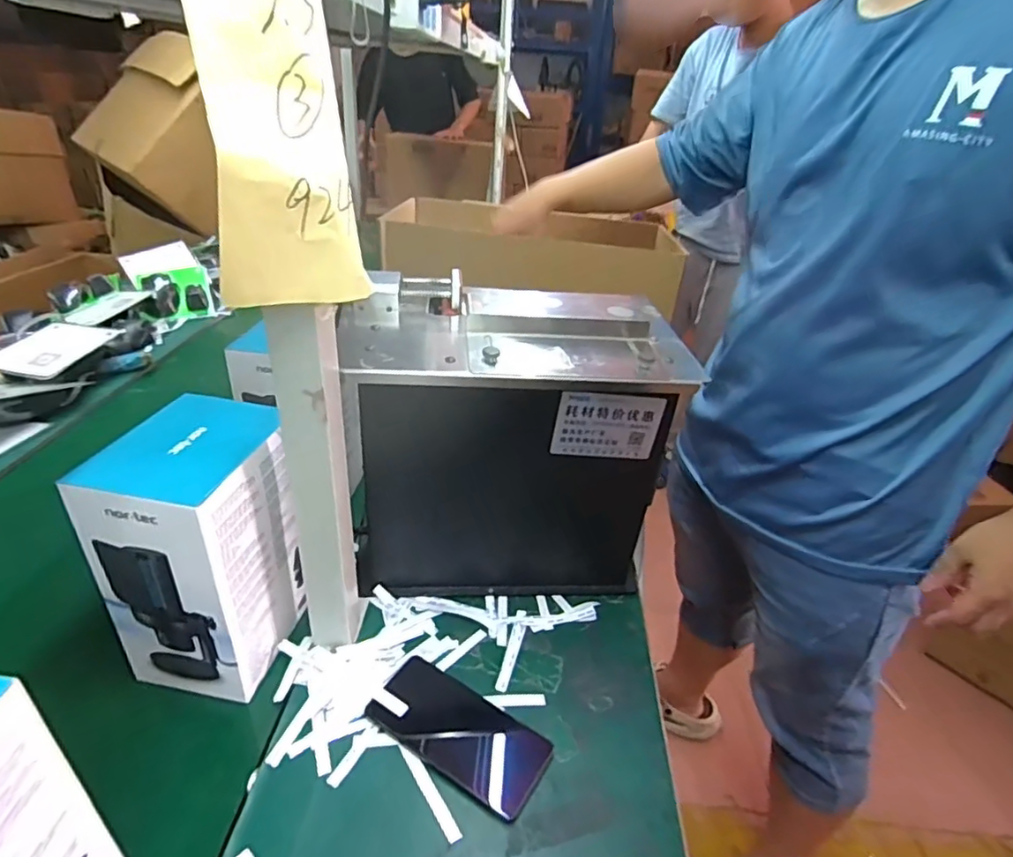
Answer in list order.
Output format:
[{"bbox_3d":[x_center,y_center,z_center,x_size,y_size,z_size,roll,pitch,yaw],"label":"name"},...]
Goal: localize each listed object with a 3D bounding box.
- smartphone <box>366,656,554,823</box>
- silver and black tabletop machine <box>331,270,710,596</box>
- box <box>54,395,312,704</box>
[{"bbox_3d":[-0.043,0.269,0.510,0.158,0.011,0.073,22,34,25],"label":"smartphone"},{"bbox_3d":[-0.004,0.024,0.648,0.332,0.310,0.201,1,31,-8],"label":"silver and black tabletop machine"},{"bbox_3d":[-0.270,0.104,0.527,0.122,0.218,0.148,9,31,5],"label":"box"}]

